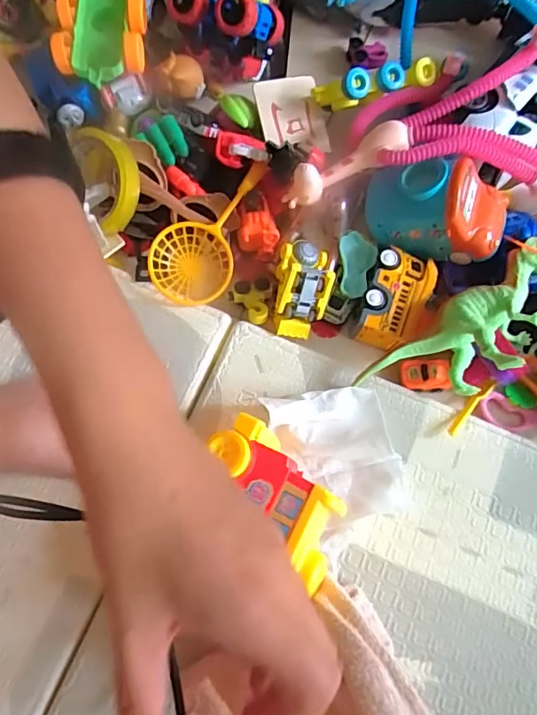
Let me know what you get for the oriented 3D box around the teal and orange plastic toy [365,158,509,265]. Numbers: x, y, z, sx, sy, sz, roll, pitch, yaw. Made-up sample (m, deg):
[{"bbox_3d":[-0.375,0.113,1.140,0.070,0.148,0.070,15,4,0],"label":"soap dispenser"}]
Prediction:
[{"bbox_3d":[0.152,-0.134,0.446,0.122,0.056,0.061,11,74,3],"label":"teal and orange plastic toy"}]

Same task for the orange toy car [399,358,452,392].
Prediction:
[{"bbox_3d":[0.143,0.017,0.464,0.043,0.017,0.028,-2,74,-1],"label":"orange toy car"}]

